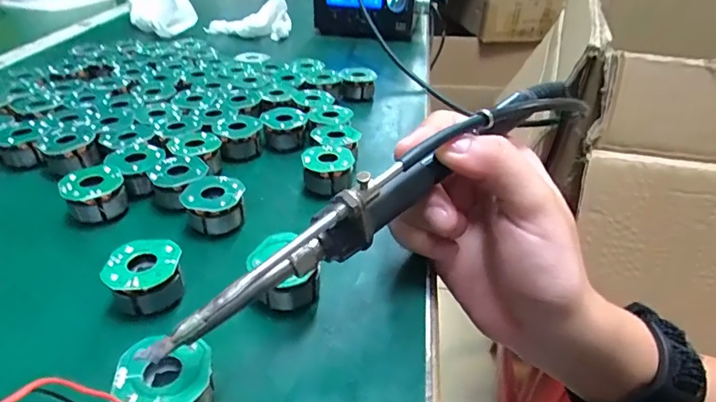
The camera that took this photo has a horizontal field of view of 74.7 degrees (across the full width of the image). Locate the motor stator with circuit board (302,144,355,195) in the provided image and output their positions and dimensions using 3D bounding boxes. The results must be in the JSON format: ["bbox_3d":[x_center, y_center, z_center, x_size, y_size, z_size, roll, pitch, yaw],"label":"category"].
[{"bbox_3d":[-0.018,-0.017,0.283,0.029,0.023,0.031,-1,34,-5],"label":"motor stator with circuit board"}]

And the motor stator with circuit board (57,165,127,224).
[{"bbox_3d":[-0.143,-0.003,0.257,0.030,0.023,0.027,-23,42,-33],"label":"motor stator with circuit board"}]

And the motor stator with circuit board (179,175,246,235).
[{"bbox_3d":[-0.076,0.003,0.251,0.030,0.022,0.028,-13,37,-22],"label":"motor stator with circuit board"}]

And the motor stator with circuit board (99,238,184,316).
[{"bbox_3d":[-0.091,0.035,0.203,0.030,0.022,0.033,-7,35,-15],"label":"motor stator with circuit board"}]

